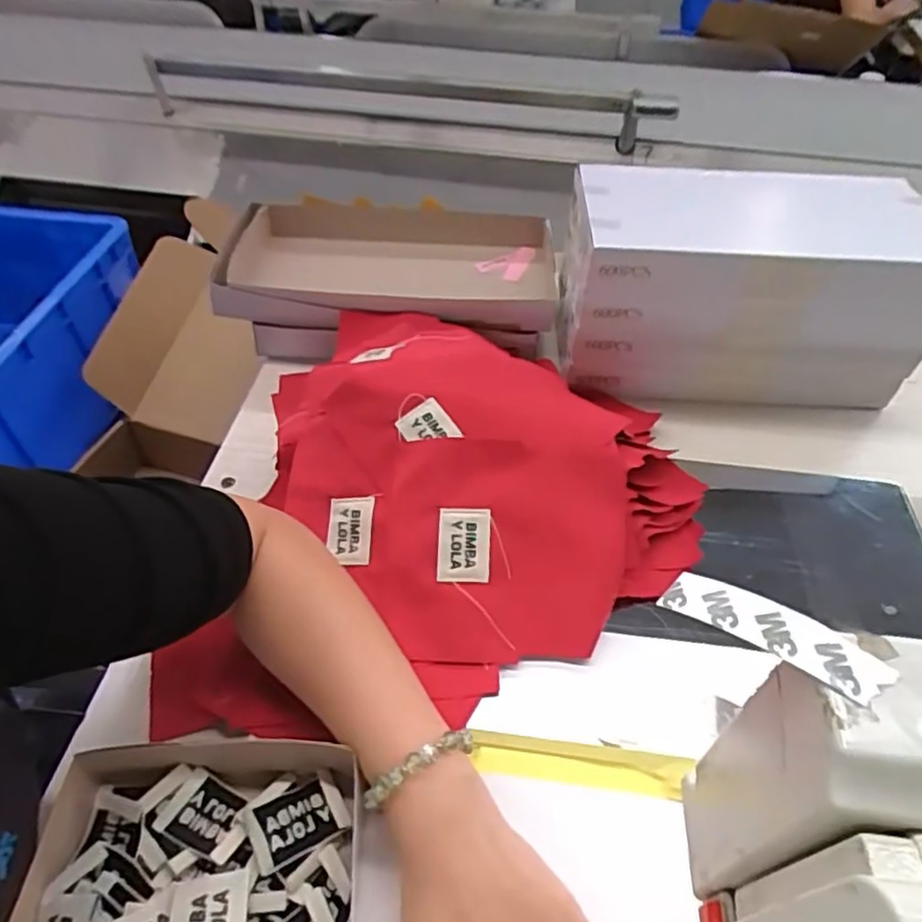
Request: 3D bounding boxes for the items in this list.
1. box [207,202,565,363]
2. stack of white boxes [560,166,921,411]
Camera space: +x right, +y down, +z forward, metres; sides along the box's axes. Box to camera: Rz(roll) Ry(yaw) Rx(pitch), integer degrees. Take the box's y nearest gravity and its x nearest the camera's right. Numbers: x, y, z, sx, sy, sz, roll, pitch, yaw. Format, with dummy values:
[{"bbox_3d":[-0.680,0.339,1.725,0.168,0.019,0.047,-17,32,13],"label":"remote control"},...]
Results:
[{"bbox_3d":[-0.070,-0.187,0.676,0.328,0.077,0.175,4,48,1],"label":"box"},{"bbox_3d":[0.258,-0.163,0.608,0.315,0.178,0.156,5,48,2],"label":"stack of white boxes"}]

